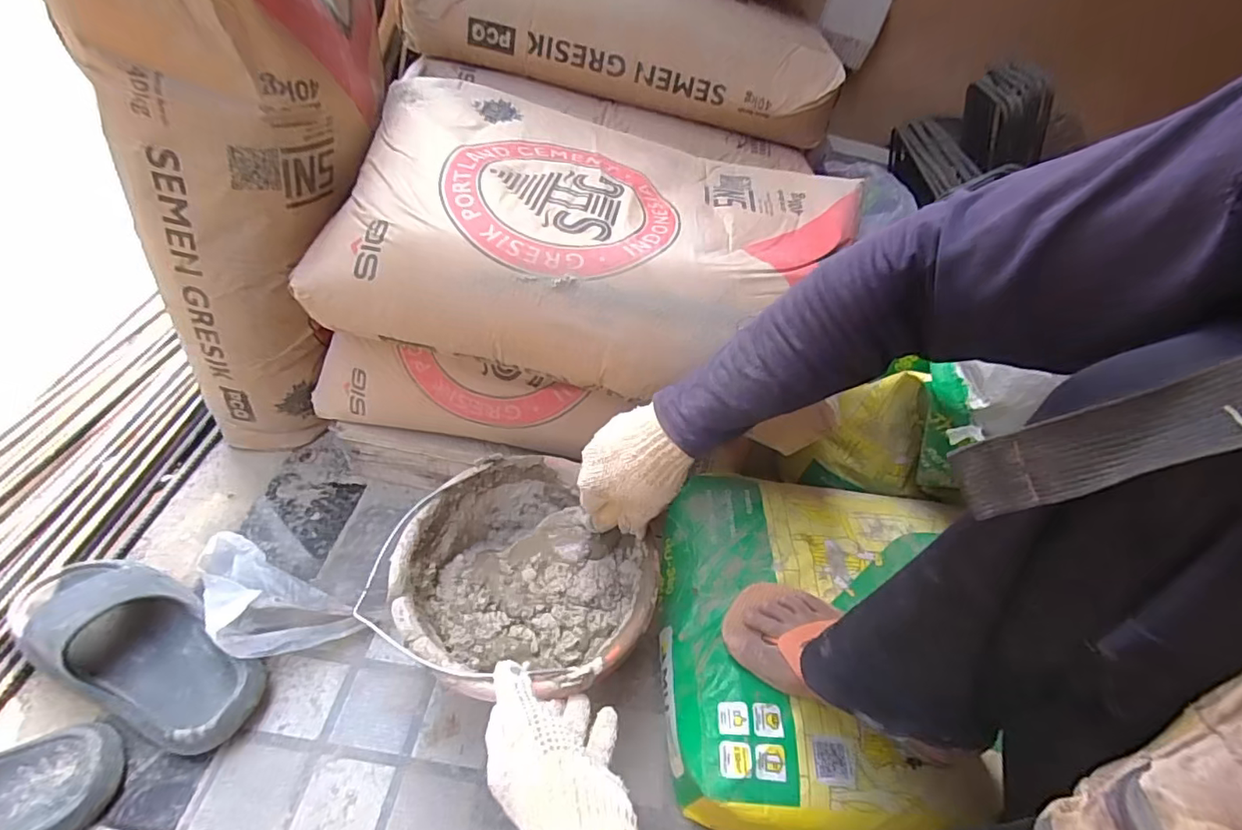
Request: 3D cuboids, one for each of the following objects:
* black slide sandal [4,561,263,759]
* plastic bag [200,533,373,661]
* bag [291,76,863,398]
[{"bbox_3d":[-0.468,0.218,0.536,0.270,0.073,0.116,23,48,11],"label":"black slide sandal"},{"bbox_3d":[-0.384,0.201,0.583,0.192,0.063,0.094,28,49,15],"label":"plastic bag"},{"bbox_3d":[-0.010,-0.216,0.624,0.553,0.119,0.382,11,45,-2],"label":"bag"}]

